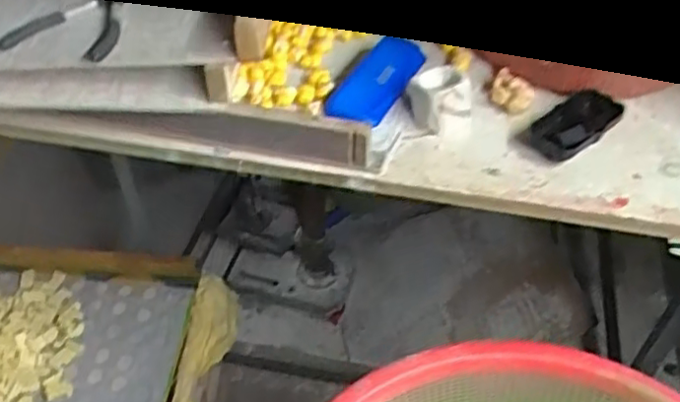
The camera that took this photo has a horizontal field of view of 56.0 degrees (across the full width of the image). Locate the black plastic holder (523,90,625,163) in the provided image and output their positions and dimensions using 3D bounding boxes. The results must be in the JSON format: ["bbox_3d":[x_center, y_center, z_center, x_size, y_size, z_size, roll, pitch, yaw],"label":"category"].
[{"bbox_3d":[0.241,-0.078,0.646,0.112,0.032,0.051,-30,52,-26],"label":"black plastic holder"}]

